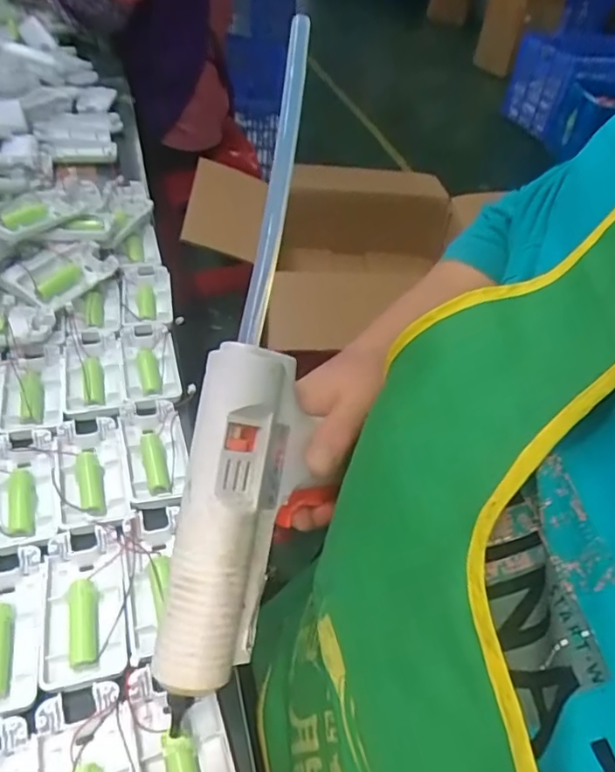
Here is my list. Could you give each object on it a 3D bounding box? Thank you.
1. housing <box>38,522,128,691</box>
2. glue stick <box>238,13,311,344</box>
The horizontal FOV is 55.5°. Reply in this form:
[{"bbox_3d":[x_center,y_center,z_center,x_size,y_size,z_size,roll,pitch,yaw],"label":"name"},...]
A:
[{"bbox_3d":[-0.132,0.129,0.345,0.046,0.019,0.095,-6,45,-14],"label":"housing"},{"bbox_3d":[-0.014,-0.117,0.316,0.013,0.018,0.193,9,83,1],"label":"glue stick"}]

